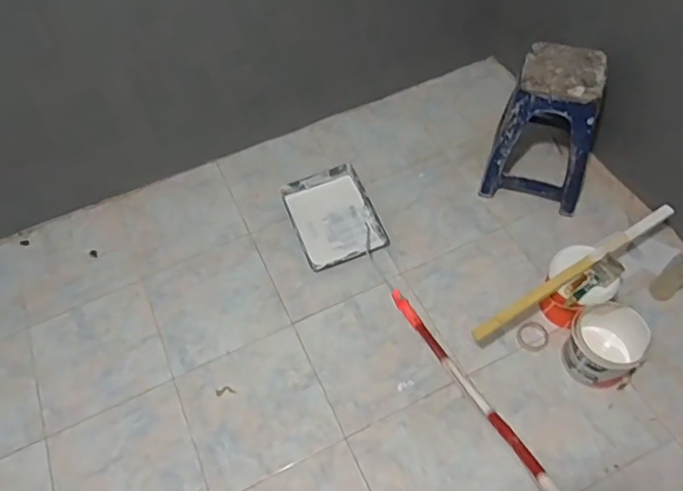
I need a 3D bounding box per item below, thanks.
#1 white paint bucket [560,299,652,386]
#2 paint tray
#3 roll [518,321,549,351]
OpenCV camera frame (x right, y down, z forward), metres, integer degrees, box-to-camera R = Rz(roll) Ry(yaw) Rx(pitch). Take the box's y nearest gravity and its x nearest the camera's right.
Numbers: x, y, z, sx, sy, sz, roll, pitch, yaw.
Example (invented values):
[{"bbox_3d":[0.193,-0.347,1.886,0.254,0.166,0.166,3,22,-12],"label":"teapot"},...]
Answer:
[{"bbox_3d":[0.714,0.272,1.525,0.186,0.191,0.188,-5,57,8],"label":"white paint bucket"},{"bbox_3d":[-0.024,-0.104,1.923,0.285,0.049,0.373,-20,58,-8],"label":"paint tray"},{"bbox_3d":[0.570,0.271,1.654,0.087,0.018,0.086,-2,57,3],"label":"roll"}]

